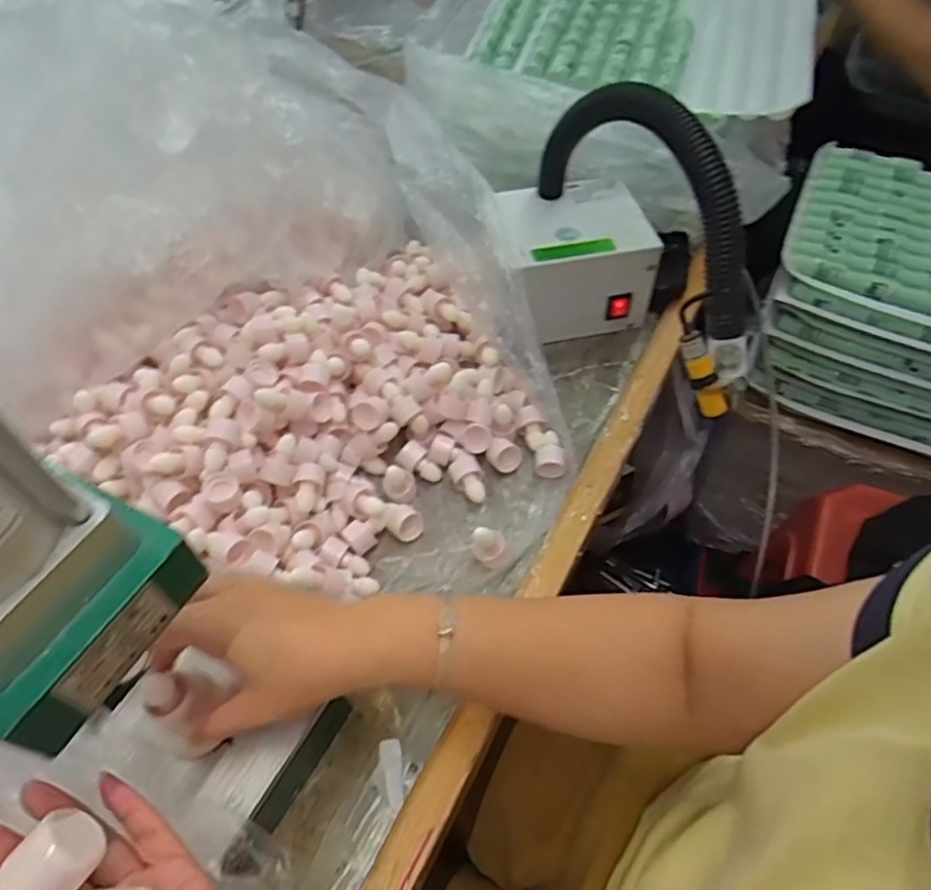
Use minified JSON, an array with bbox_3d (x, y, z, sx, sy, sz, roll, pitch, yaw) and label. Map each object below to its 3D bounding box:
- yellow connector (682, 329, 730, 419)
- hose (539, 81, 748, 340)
[{"bbox_3d":[0.185,-0.054,0.503,0.022,0.071,0.017,-40,26,-24],"label":"yellow connector"},{"bbox_3d":[0.143,-0.211,0.536,0.037,0.137,0.272,-22,55,-13],"label":"hose"}]

